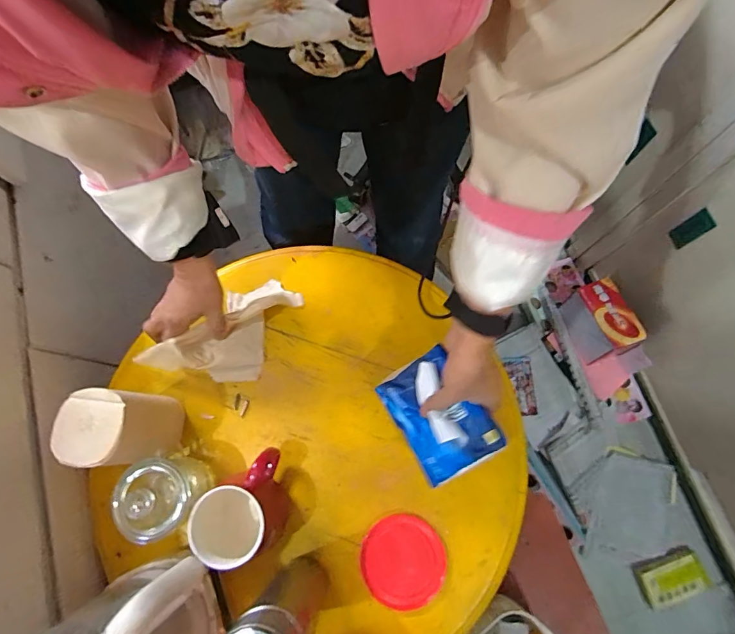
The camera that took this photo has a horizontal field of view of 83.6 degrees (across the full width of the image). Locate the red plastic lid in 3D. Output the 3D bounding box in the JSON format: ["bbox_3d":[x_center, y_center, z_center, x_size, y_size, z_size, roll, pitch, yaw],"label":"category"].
[{"bbox_3d":[0.043,0.299,0.505,0.099,0.014,0.097,0,74,1],"label":"red plastic lid"}]

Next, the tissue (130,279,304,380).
[{"bbox_3d":[-0.192,0.024,0.561,0.212,0.071,0.120,-42,77,-10],"label":"tissue"}]

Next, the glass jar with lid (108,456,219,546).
[{"bbox_3d":[-0.242,0.212,0.486,0.083,0.094,0.081,0,74,1],"label":"glass jar with lid"}]

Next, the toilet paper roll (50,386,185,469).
[{"bbox_3d":[-0.287,0.131,0.487,0.081,0.131,0.080,-2,74,1],"label":"toilet paper roll"}]

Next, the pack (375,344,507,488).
[{"bbox_3d":[0.078,0.111,0.466,0.097,0.028,0.131,-34,69,8],"label":"pack"}]

